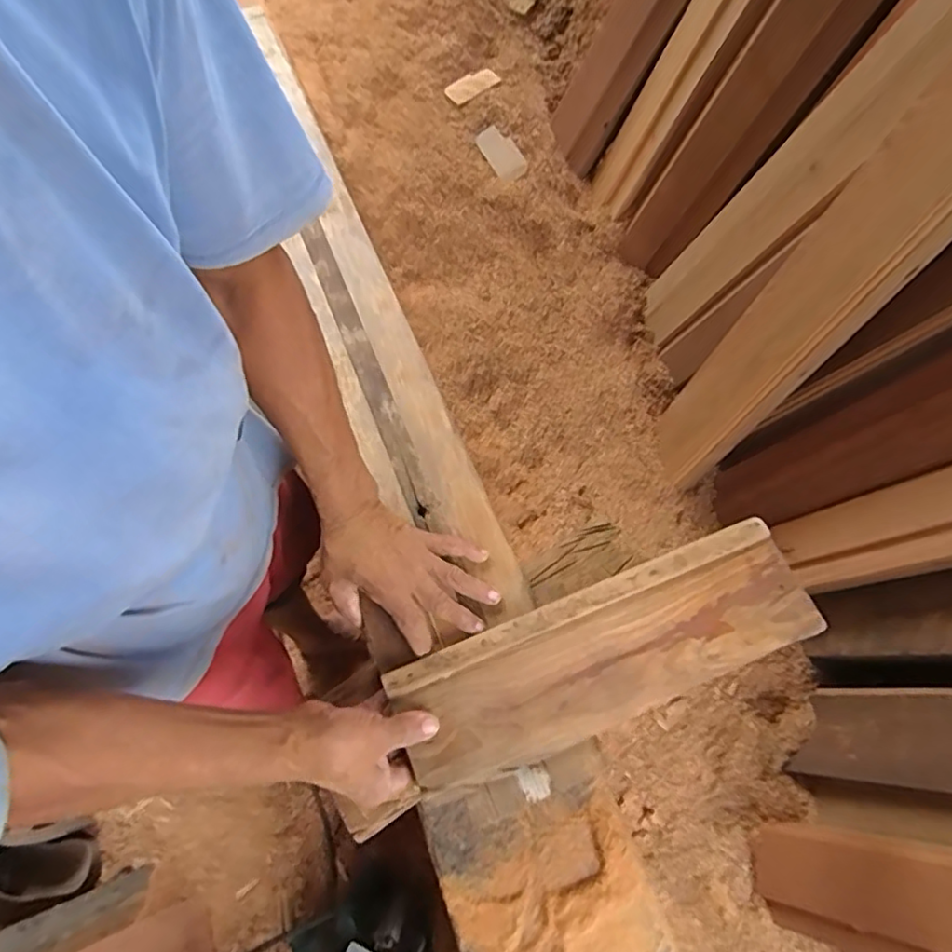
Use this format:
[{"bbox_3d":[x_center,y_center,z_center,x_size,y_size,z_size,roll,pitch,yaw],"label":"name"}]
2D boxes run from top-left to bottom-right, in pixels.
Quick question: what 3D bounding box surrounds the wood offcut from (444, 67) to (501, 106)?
[{"bbox_3d":[-0.007,-0.692,1.077,0.095,0.005,0.042,-36,85,-7],"label":"wood offcut"}]

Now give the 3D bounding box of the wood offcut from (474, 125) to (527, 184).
[{"bbox_3d":[0.045,-0.559,1.055,0.049,0.013,0.099,-40,95,11],"label":"wood offcut"}]

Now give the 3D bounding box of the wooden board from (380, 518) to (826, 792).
[{"bbox_3d":[0.120,0.158,0.550,0.383,0.013,0.114,-20,65,-8],"label":"wooden board"}]

